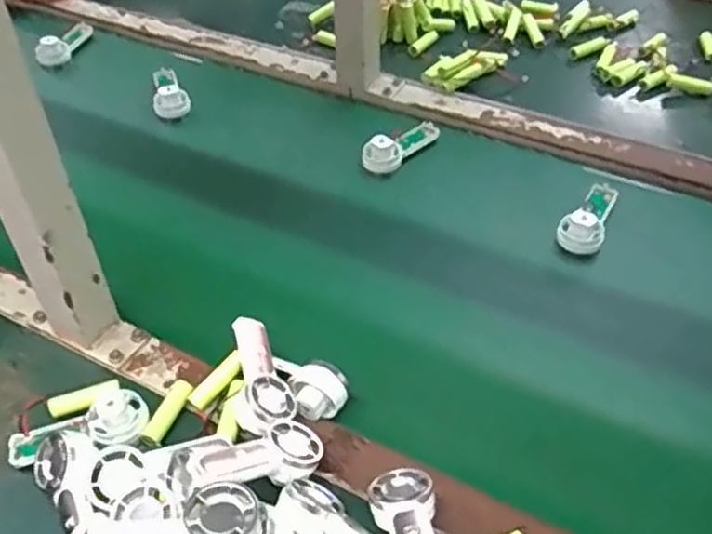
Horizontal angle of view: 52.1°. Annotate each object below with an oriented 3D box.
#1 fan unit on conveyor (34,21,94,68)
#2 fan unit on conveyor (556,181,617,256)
[{"bbox_3d":[-0.384,-0.295,0.961,0.031,0.034,0.087,12,45,13],"label":"fan unit on conveyor"},{"bbox_3d":[0.217,-0.053,0.676,0.039,0.024,0.100,17,46,18],"label":"fan unit on conveyor"}]

